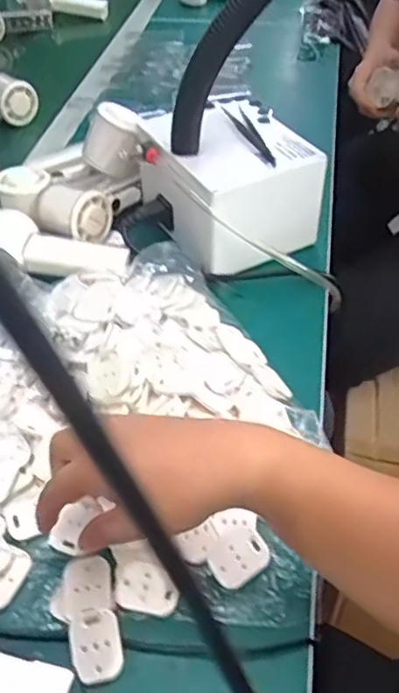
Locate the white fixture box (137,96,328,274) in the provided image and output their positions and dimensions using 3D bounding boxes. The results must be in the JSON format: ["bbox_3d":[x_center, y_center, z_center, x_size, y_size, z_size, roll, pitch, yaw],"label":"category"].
[{"bbox_3d":[0.034,-0.169,0.633,0.139,0.086,0.176,-22,48,-18],"label":"white fixture box"}]

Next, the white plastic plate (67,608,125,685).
[{"bbox_3d":[-0.063,0.181,0.379,0.029,0.008,0.042,-12,46,-9],"label":"white plastic plate"}]

